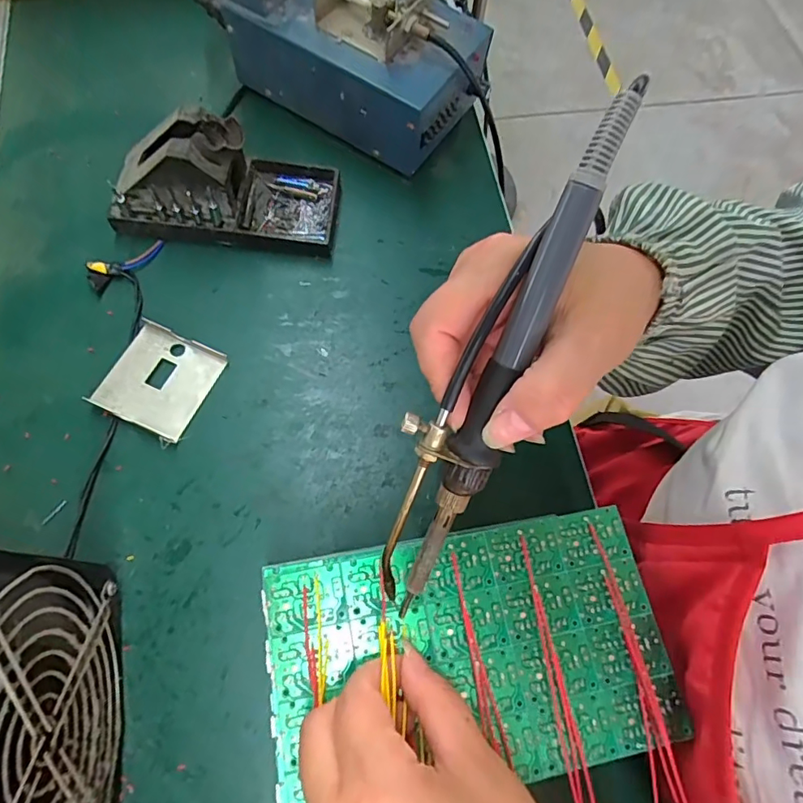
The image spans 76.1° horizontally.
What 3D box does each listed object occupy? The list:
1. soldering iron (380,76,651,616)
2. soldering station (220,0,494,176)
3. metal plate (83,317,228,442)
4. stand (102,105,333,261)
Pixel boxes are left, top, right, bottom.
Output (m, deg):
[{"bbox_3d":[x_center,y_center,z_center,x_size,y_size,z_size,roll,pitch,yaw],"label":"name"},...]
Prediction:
[{"bbox_3d":[0.031,-0.010,0.191,0.032,0.015,0.203,25,106,7],"label":"soldering iron"},{"bbox_3d":[-0.036,-0.300,0.393,0.199,0.124,0.118,34,71,10],"label":"soldering station"},{"bbox_3d":[-0.164,-0.016,0.348,0.066,0.009,0.068,21,69,5],"label":"metal plate"},{"bbox_3d":[-0.129,-0.164,0.371,0.156,0.070,0.078,2,69,-2],"label":"stand"}]

